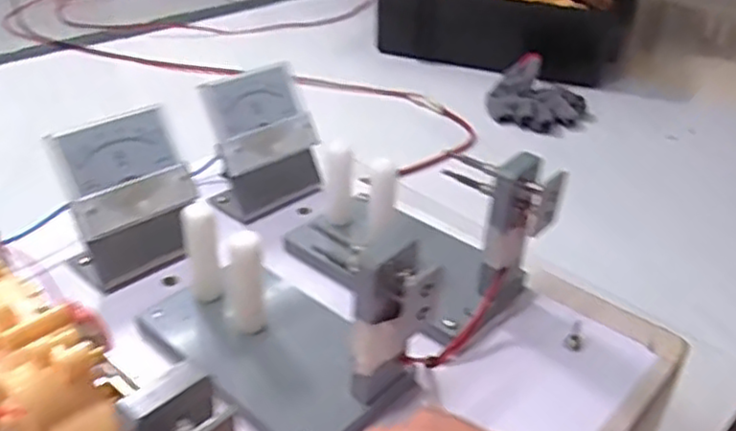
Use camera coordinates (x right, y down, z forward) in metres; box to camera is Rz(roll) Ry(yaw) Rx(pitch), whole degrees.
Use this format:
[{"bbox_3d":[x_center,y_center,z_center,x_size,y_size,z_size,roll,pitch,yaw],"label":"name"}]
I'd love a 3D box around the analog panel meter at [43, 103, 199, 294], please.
[{"bbox_3d":[-0.124,-0.010,0.364,0.041,0.075,0.065,30,41,33],"label":"analog panel meter"}]

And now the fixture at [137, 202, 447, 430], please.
[{"bbox_3d":[-0.040,0.035,0.303,0.082,0.076,0.133,-22,42,-33],"label":"fixture"}]

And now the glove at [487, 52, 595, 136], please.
[{"bbox_3d":[0.184,-0.128,0.734,0.104,0.043,0.116,10,33,10],"label":"glove"}]

